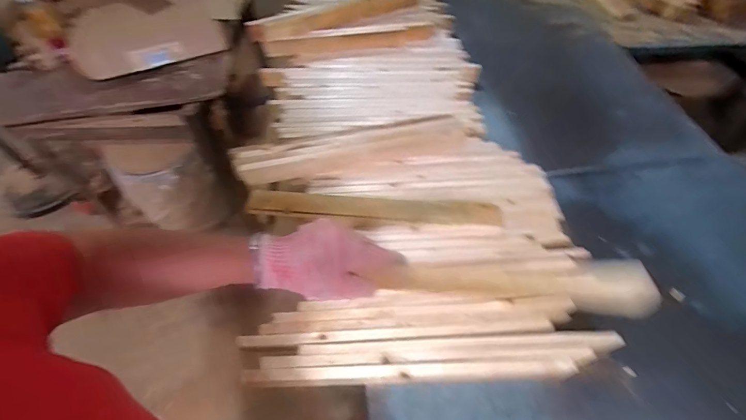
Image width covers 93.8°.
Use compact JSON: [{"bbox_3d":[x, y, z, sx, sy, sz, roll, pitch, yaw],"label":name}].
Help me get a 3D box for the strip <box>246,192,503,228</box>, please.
[{"bbox_3d":[-0.001,0.000,0.686,0.490,0.020,0.049,3,54,3],"label":"strip"}]

